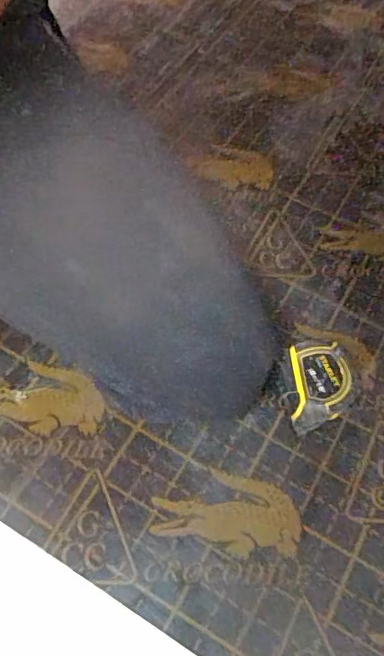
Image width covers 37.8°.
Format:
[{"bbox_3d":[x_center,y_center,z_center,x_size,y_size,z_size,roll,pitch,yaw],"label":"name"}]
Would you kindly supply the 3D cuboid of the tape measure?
[{"bbox_3d":[0.114,0.051,0.487,0.064,0.037,0.076,0,66,-2],"label":"tape measure"}]

